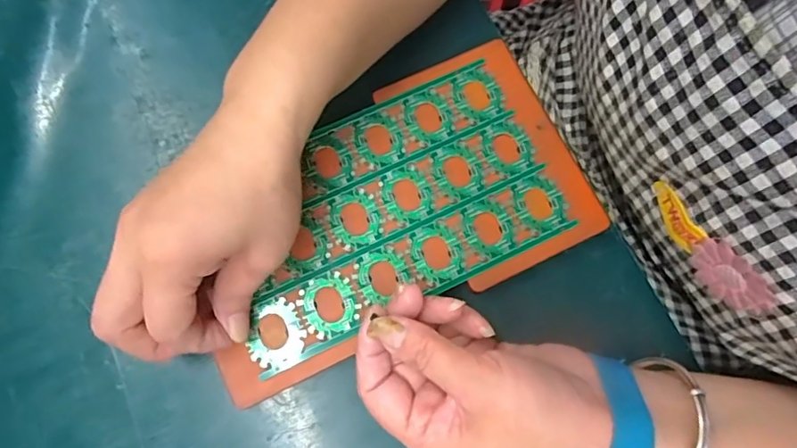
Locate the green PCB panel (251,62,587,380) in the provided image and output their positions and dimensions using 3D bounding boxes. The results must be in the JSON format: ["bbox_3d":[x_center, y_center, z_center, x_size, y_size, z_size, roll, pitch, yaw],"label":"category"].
[{"bbox_3d":[-0.008,-0.011,0.309,0.194,0.005,0.118,-26,80,-6],"label":"green PCB panel"}]

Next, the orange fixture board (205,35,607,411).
[{"bbox_3d":[-0.007,-0.011,0.309,0.230,0.007,0.135,-25,80,-6],"label":"orange fixture board"}]

